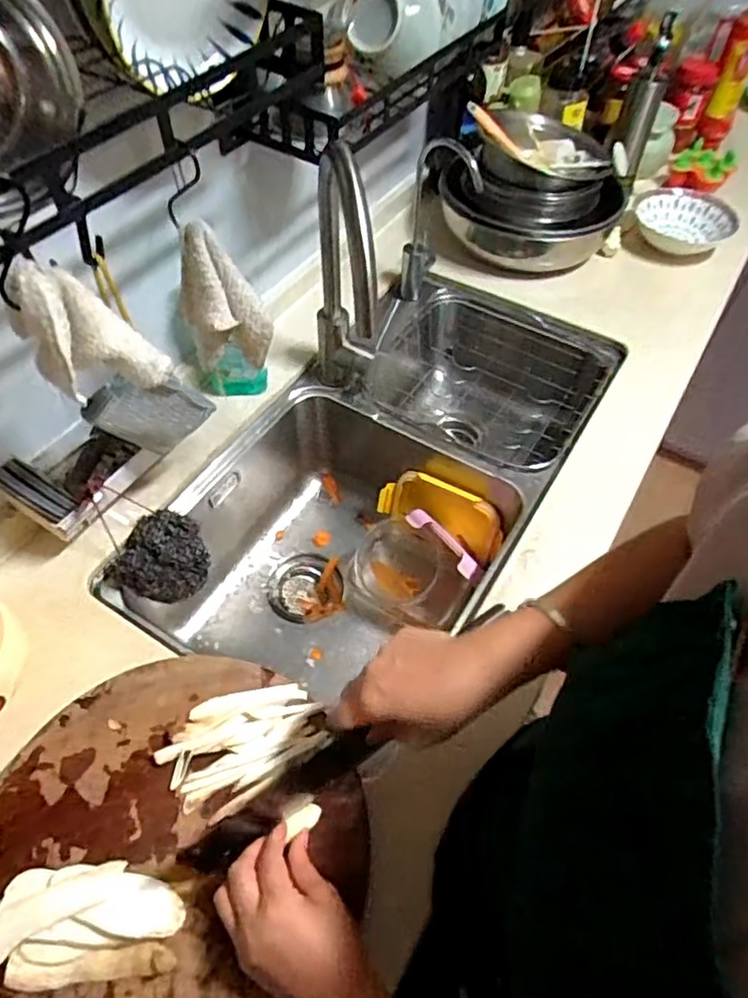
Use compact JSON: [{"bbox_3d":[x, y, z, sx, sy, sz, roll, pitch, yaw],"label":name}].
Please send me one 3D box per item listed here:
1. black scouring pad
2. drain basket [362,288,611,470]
[{"bbox_3d":[-0.251,0.069,0.734,0.091,0.068,0.105,24,57,15],"label":"black scouring pad"},{"bbox_3d":[0.163,-0.151,0.991,0.310,0.167,0.289,27,58,17],"label":"drain basket"}]

